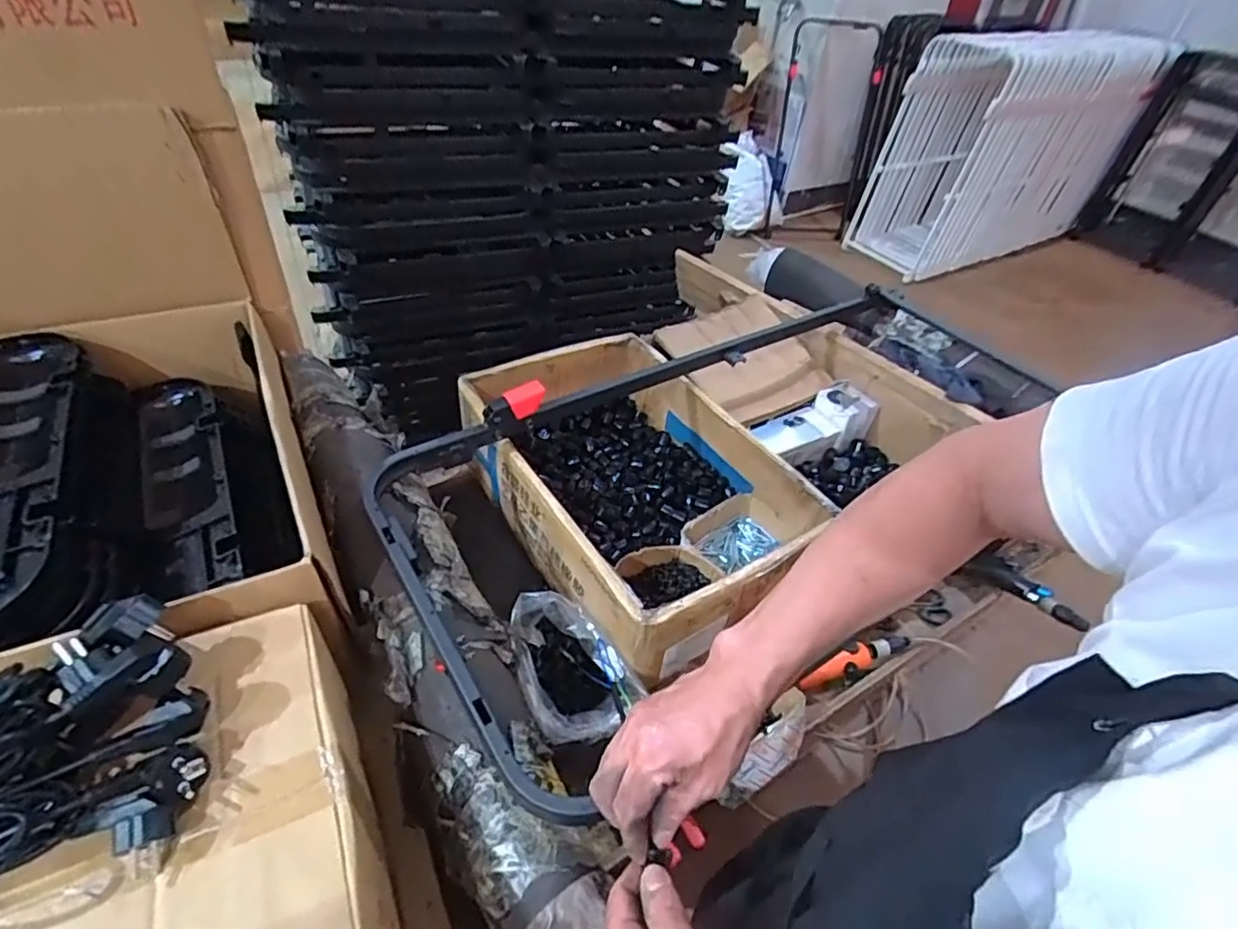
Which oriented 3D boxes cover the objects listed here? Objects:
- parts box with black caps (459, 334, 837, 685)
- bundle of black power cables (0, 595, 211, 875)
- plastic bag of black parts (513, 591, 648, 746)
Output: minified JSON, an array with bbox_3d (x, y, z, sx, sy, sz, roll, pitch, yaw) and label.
[{"bbox_3d":[0.022,0.026,0.946,0.356,0.160,0.522,-20,49,-26],"label":"parts box with black caps"},{"bbox_3d":[-0.465,0.232,0.398,0.341,0.079,0.160,-22,50,-27],"label":"bundle of black power cables"},{"bbox_3d":[-0.069,0.250,0.746,0.121,0.114,0.172,-27,52,-31],"label":"plastic bag of black parts"}]

